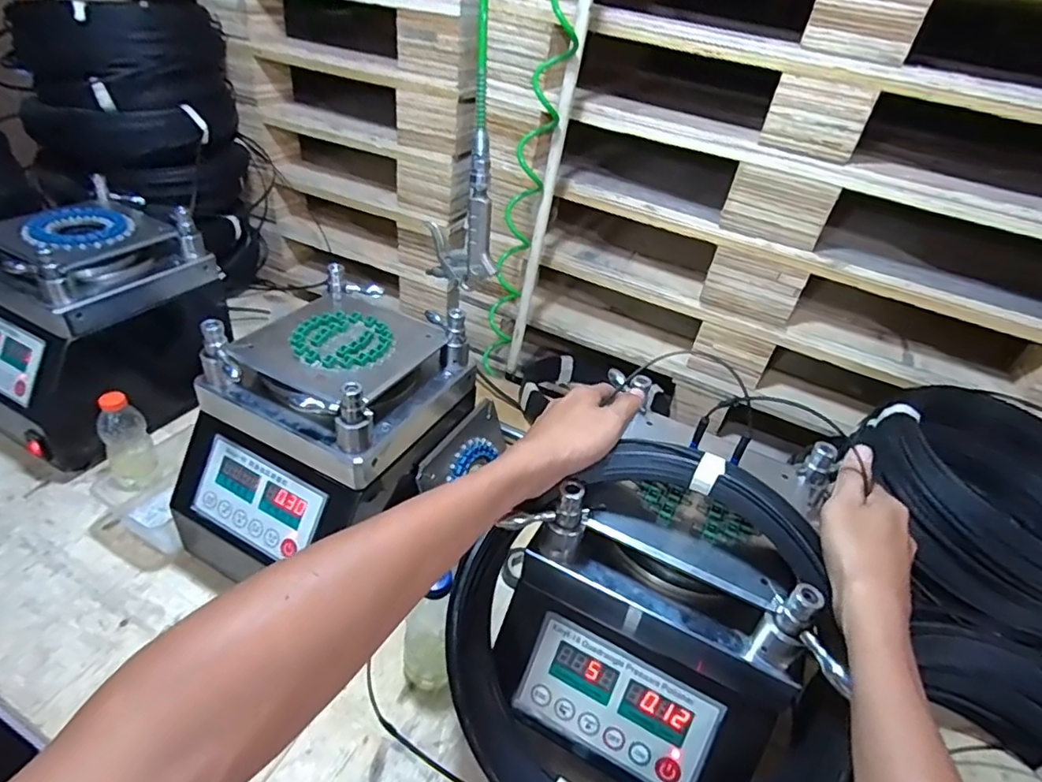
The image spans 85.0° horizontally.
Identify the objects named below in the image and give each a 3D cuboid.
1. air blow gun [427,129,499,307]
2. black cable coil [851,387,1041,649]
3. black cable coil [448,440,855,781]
[{"bbox_3d":[-0.066,-0.199,0.650,0.076,0.172,0.061,0,38,-9],"label":"air blow gun"},{"bbox_3d":[0.588,0.134,0.680,0.342,0.131,0.295,-3,39,-13],"label":"black cable coil"},{"bbox_3d":[0.081,0.198,0.435,0.286,0.309,0.045,-10,-10,16],"label":"black cable coil"}]

